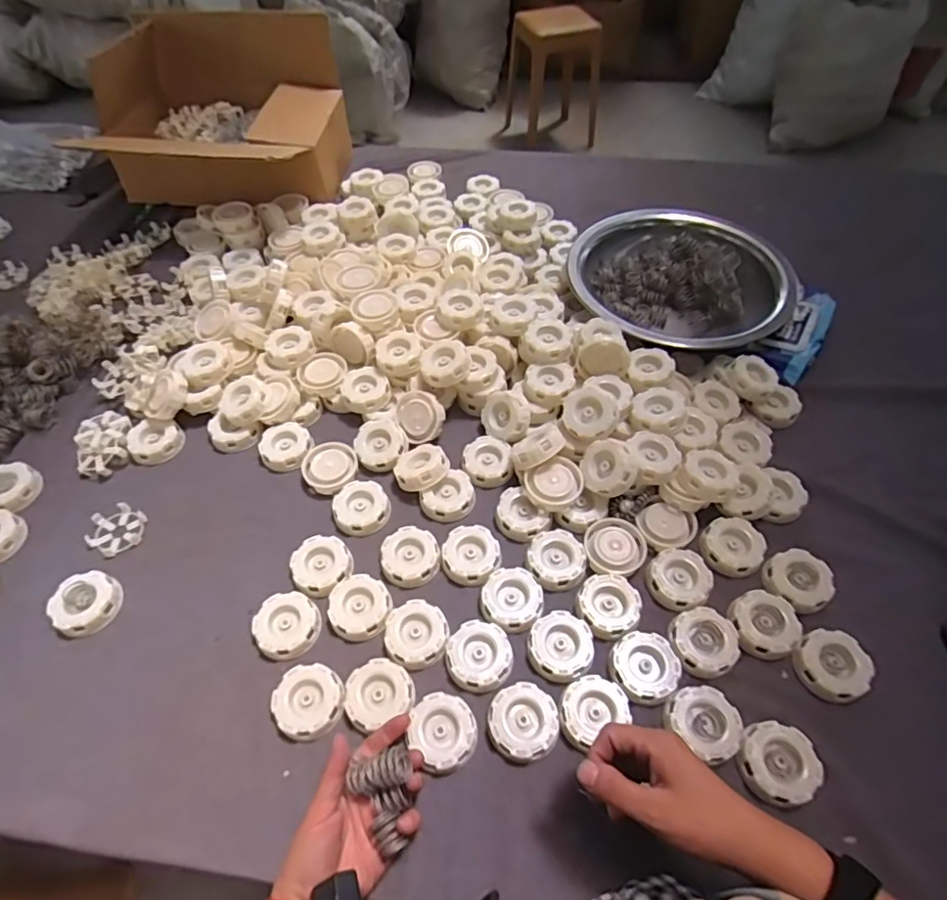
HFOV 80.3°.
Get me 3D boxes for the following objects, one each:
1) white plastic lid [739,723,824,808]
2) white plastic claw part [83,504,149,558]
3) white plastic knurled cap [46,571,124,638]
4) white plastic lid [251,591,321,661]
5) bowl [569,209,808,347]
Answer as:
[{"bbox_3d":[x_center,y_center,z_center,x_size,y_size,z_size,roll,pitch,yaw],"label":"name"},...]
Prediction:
[{"bbox_3d":[0.259,0.265,0.476,0.060,0.021,0.060,0,53,0],"label":"white plastic lid"},{"bbox_3d":[-0.403,0.089,0.635,0.059,0.012,0.057,0,53,0],"label":"white plastic claw part"},{"bbox_3d":[-0.395,0.157,0.573,0.056,0.024,0.062,24,56,17],"label":"white plastic knurled cap"},{"bbox_3d":[-0.184,0.173,0.556,0.061,0.018,0.061,0,53,0],"label":"white plastic lid"},{"bbox_3d":[0.295,-0.248,0.833,0.296,0.098,0.296,0,53,0],"label":"bowl"}]

